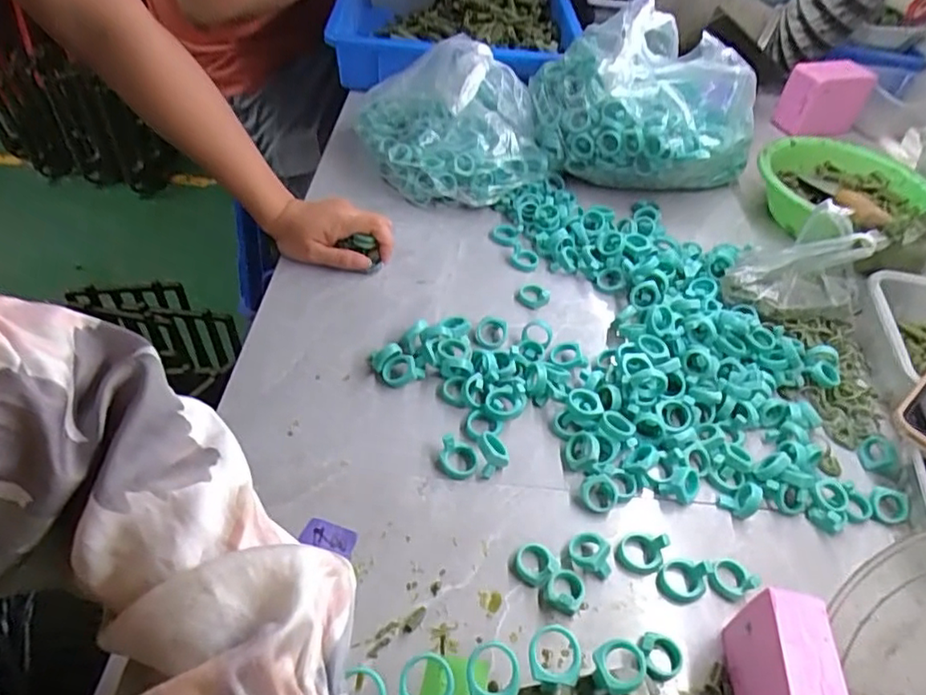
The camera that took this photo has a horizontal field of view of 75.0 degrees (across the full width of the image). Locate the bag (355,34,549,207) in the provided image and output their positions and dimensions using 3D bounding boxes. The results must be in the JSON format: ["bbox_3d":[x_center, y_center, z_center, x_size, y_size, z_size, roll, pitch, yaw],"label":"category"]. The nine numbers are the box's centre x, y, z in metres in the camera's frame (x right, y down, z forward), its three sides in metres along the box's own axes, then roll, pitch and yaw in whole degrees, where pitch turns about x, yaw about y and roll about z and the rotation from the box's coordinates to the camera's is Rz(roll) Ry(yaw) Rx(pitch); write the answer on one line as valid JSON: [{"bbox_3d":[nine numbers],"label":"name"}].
[{"bbox_3d":[-0.014,-0.263,0.696,0.189,0.133,0.209,-9,48,-14],"label":"bag"}]

